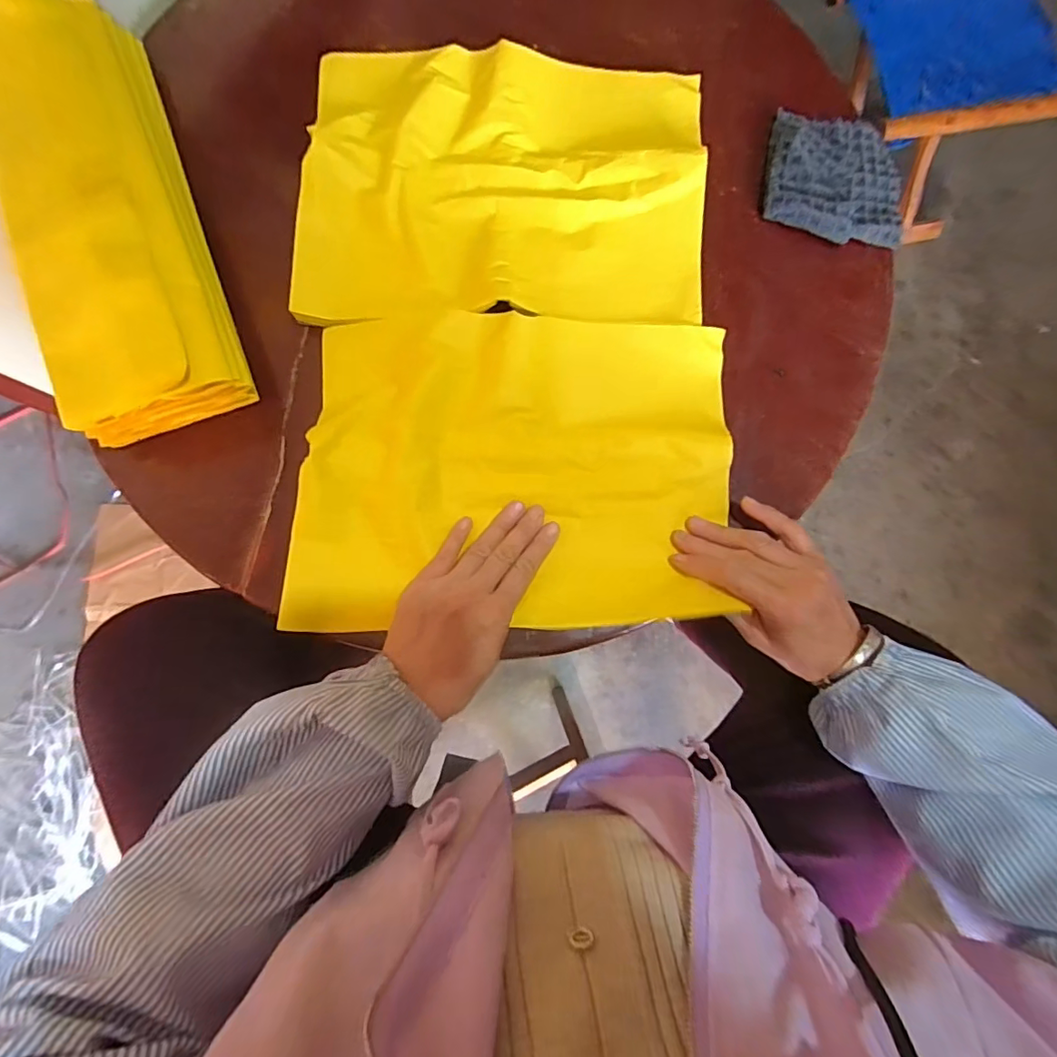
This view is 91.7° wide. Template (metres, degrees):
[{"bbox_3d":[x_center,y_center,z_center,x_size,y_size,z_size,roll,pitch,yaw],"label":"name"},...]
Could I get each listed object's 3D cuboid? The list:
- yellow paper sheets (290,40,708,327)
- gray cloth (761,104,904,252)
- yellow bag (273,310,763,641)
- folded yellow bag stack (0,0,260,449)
[{"bbox_3d":[-0.019,-0.299,0.444,0.337,0.023,0.246,-2,83,-3],"label":"yellow paper sheets"},{"bbox_3d":[0.278,-0.322,0.462,0.123,0.018,0.124,2,83,-3],"label":"gray cloth"},{"bbox_3d":[-0.007,-0.047,0.415,0.340,0.022,0.247,0,83,-3],"label":"yellow bag"},{"bbox_3d":[-0.333,-0.252,0.400,0.127,0.061,0.364,-19,84,-5],"label":"folded yellow bag stack"}]

